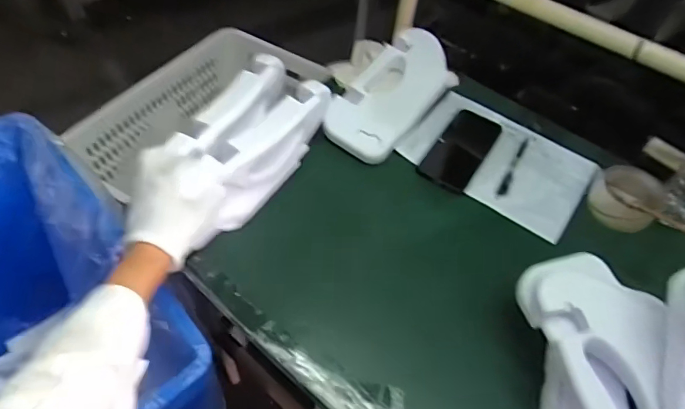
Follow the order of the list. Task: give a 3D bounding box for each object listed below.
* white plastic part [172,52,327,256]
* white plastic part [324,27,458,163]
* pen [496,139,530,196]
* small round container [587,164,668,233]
[{"bbox_3d":[-0.105,-0.083,0.593,0.099,0.130,0.225,19,52,10],"label":"white plastic part"},{"bbox_3d":[0.080,-0.183,0.741,0.118,0.049,0.279,32,68,19],"label":"white plastic part"},{"bbox_3d":[0.273,-0.061,0.726,0.015,0.013,0.138,26,54,15],"label":"pen"},{"bbox_3d":[0.453,-0.015,0.716,0.117,0.063,0.101,-34,62,-28],"label":"small round container"}]

